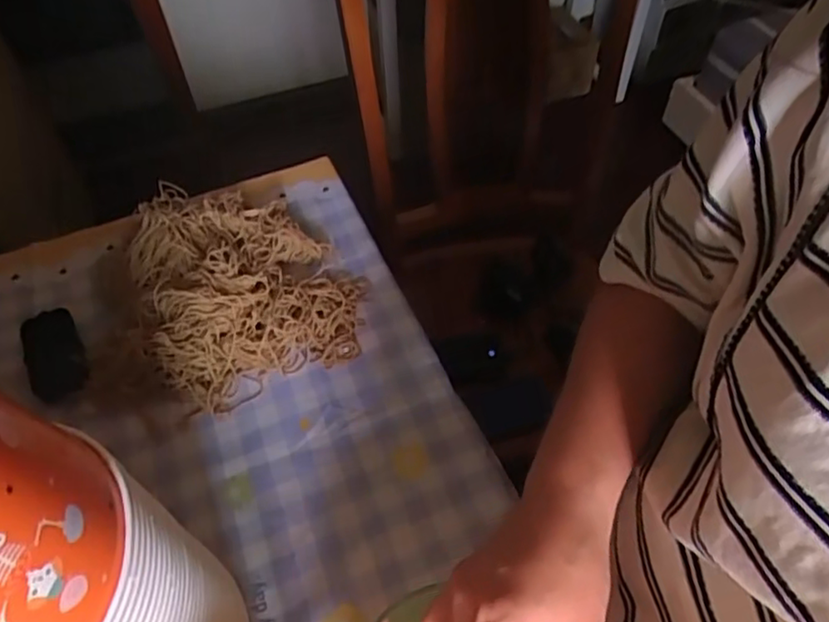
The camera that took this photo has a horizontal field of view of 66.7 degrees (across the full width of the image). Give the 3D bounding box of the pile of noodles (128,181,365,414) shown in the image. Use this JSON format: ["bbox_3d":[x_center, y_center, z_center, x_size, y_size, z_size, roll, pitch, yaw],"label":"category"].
[{"bbox_3d":[-0.196,-0.047,0.706,0.227,0.072,0.286,-25,55,-14],"label":"pile of noodles"}]

